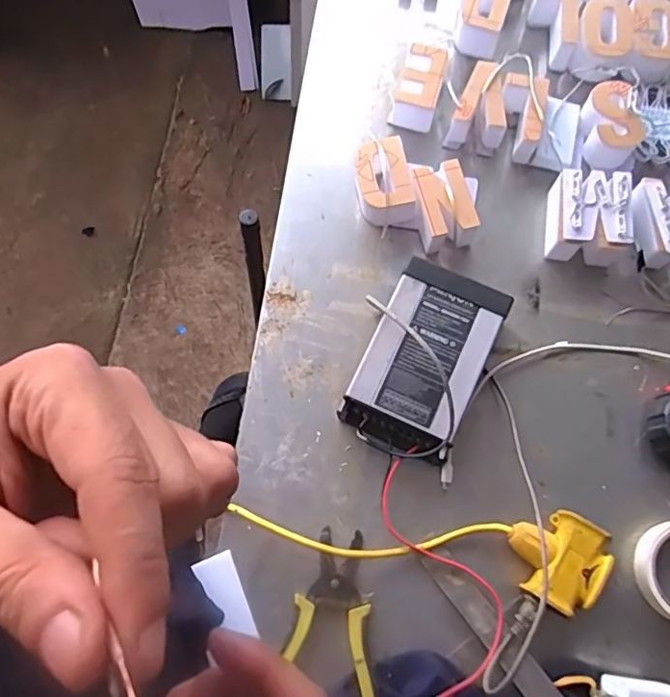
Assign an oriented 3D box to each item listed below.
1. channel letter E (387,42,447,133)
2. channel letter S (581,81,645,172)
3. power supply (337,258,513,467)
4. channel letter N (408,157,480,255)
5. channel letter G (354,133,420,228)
[{"bbox_3d":[0.098,-0.307,0.663,0.054,0.045,0.097,16,75,4],"label":"channel letter E"},{"bbox_3d":[0.308,-0.251,0.642,0.057,0.034,0.094,-2,74,-1],"label":"channel letter S"},{"bbox_3d":[0.086,0.012,0.566,0.115,0.049,0.185,26,76,7],"label":"power supply"},{"bbox_3d":[0.117,-0.158,0.616,0.067,0.039,0.089,-13,75,-4],"label":"channel letter N"},{"bbox_3d":[0.051,-0.180,0.624,0.058,0.039,0.092,-10,75,-3],"label":"channel letter G"}]

